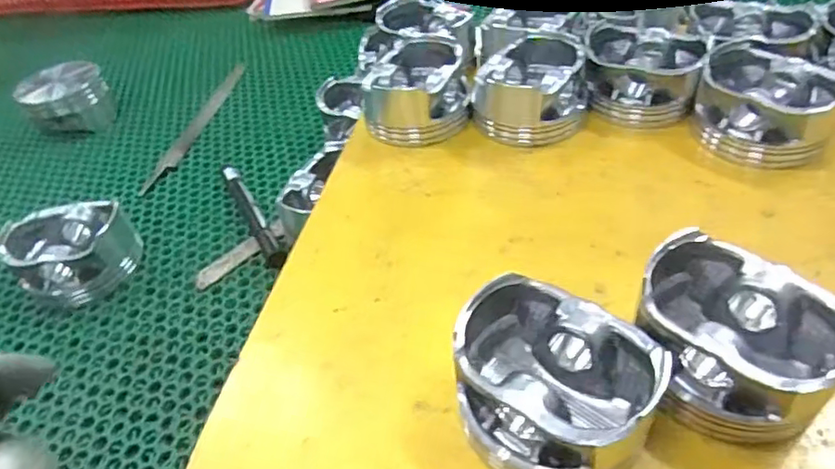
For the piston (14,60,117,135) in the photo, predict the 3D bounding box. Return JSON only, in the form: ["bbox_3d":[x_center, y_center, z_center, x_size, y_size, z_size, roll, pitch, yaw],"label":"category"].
[{"bbox_3d":[-0.388,-0.151,0.645,0.087,0.056,0.078,-26,46,-18],"label":"piston"}]

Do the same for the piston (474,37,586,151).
[{"bbox_3d":[0.087,-0.113,0.454,0.085,0.054,0.089,2,45,11],"label":"piston"}]

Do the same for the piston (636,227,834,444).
[{"bbox_3d":[0.146,0.047,0.267,0.088,0.047,0.082,12,48,20],"label":"piston"}]

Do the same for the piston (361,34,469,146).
[{"bbox_3d":[-0.002,-0.114,0.465,0.081,0.053,0.087,-5,44,4],"label":"piston"}]

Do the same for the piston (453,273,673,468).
[{"bbox_3d":[0.056,0.067,0.259,0.085,0.045,0.075,29,54,33],"label":"piston"}]

